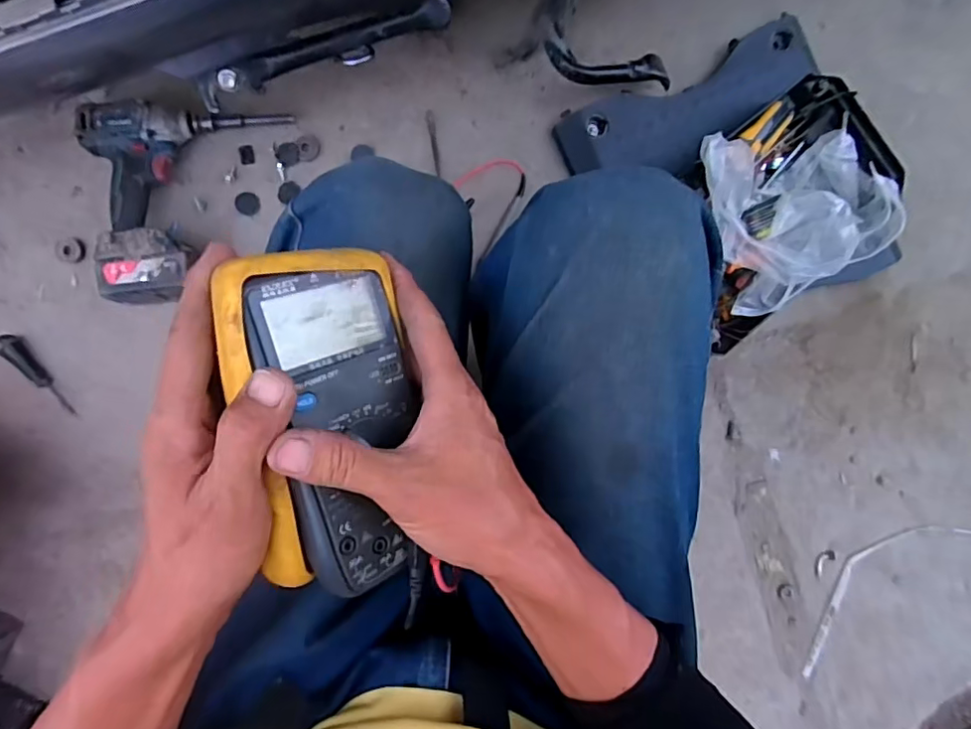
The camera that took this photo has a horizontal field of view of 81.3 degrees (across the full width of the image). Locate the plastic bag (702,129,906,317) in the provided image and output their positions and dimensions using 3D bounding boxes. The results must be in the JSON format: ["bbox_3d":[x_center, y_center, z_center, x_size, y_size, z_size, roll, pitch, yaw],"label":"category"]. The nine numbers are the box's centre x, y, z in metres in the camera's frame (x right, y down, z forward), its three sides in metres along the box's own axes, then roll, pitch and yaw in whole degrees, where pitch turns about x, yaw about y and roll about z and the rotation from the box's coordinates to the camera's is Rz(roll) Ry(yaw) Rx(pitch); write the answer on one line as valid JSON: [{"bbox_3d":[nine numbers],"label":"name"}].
[{"bbox_3d":[0.375,-0.201,0.676,0.238,0.120,0.210,-30,91,-5],"label":"plastic bag"}]

